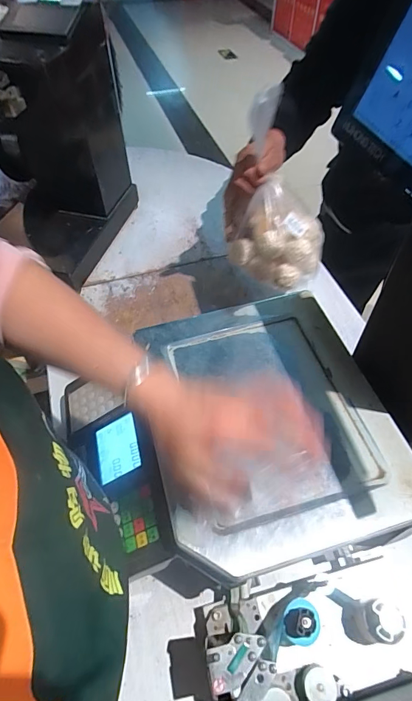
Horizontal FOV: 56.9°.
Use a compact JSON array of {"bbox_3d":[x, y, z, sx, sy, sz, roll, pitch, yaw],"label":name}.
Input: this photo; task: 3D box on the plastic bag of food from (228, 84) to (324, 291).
[{"bbox_3d":[0.123,-0.241,0.629,0.160,0.255,0.119,28,58,19],"label":"plastic bag of food"}]

